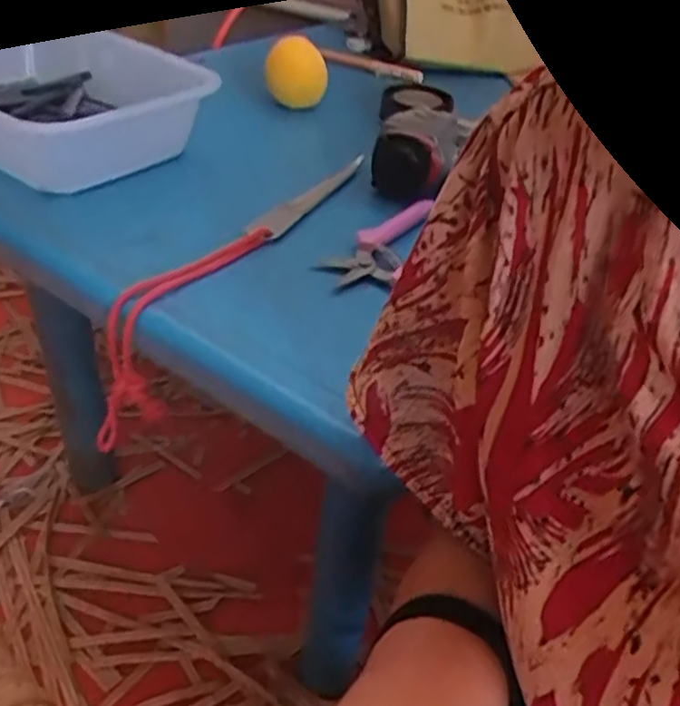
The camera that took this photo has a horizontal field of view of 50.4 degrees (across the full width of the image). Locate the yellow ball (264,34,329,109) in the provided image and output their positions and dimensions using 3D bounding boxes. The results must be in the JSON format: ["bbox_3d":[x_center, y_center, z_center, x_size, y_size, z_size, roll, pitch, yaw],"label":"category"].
[{"bbox_3d":[-0.050,-0.325,0.827,0.068,0.070,0.063,4,35,-5],"label":"yellow ball"}]

